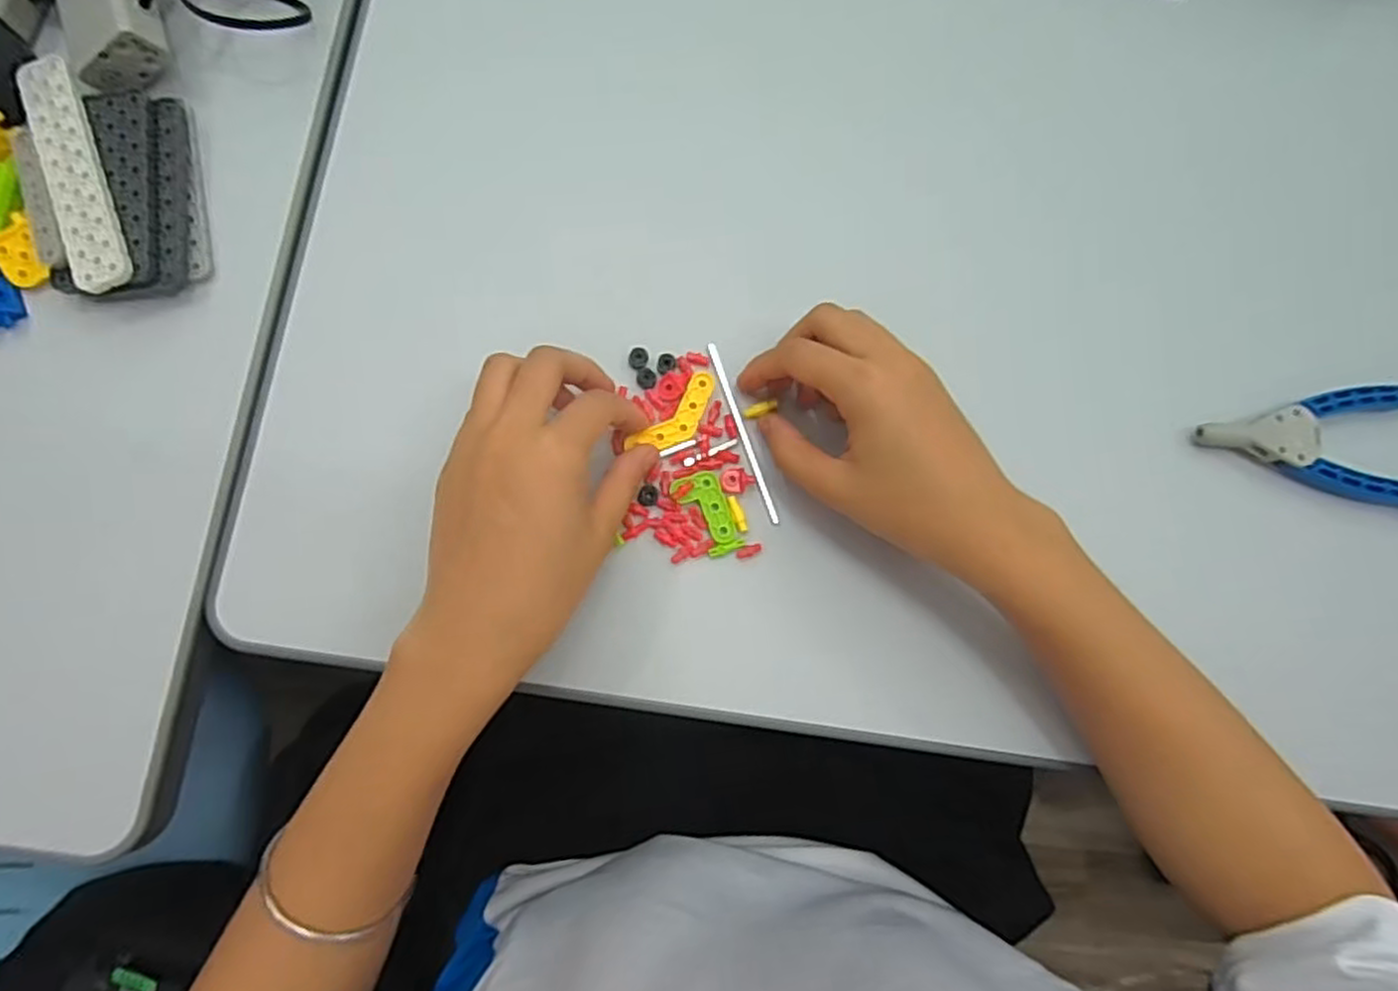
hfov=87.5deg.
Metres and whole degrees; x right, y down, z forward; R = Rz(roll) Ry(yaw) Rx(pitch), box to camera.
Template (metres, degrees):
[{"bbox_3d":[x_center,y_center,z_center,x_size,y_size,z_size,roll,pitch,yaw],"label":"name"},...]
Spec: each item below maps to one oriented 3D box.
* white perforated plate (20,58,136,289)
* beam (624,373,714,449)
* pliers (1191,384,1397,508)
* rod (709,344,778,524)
[{"bbox_3d":[-0.305,-0.159,0.355,0.027,0.008,0.128,-19,83,-7],"label":"white perforated plate"},{"bbox_3d":[-0.011,-0.039,0.371,0.021,0.004,0.054,44,83,3],"label":"beam"},{"bbox_3d":[0.322,-0.028,0.381,0.121,0.018,0.065,3,81,-4],"label":"pliers"},{"bbox_3d":[0.023,-0.032,0.374,0.004,0.004,0.098,-19,83,-7],"label":"rod"}]

